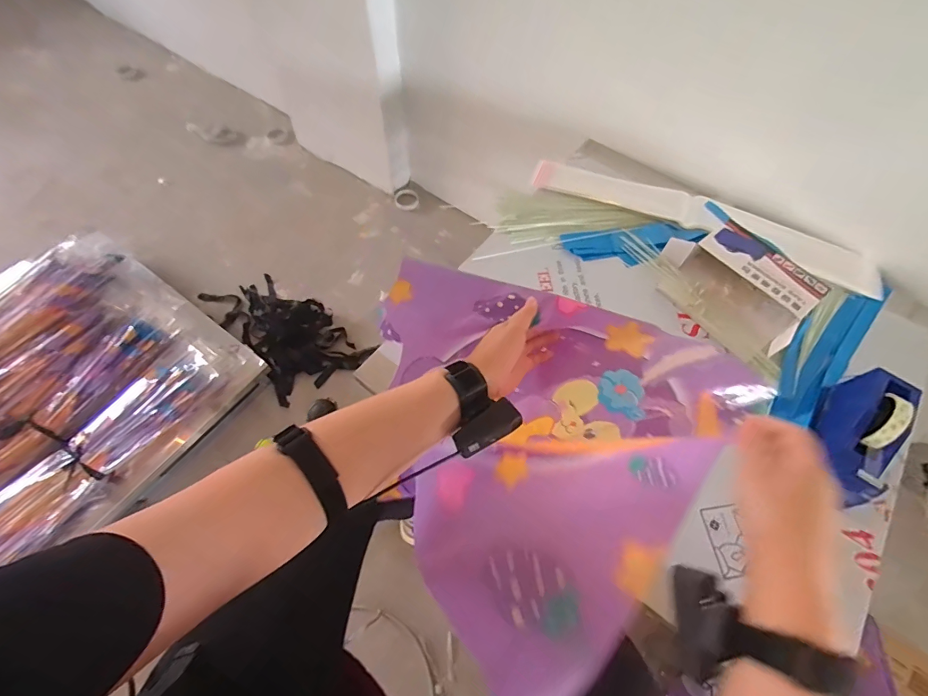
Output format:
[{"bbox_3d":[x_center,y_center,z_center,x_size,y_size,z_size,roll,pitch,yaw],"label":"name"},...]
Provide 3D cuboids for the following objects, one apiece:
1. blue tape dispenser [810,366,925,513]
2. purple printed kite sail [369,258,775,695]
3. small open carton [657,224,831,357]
[{"bbox_3d":[0.591,0.123,0.628,0.077,0.114,0.207,36,67,15],"label":"blue tape dispenser"},{"bbox_3d":[0.054,0.078,0.475,0.373,0.125,0.412,36,67,15],"label":"purple printed kite sail"},{"bbox_3d":[0.489,-0.119,0.779,0.253,0.082,0.177,40,68,17],"label":"small open carton"}]

